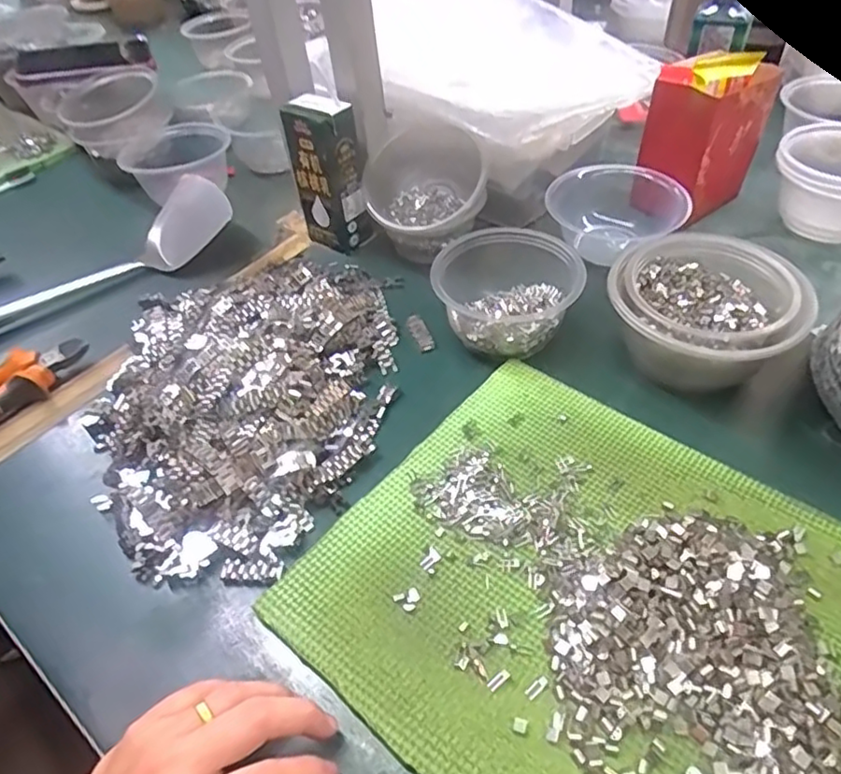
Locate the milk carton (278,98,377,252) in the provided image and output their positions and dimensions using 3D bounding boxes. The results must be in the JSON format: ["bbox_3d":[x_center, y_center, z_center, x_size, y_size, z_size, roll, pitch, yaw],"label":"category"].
[{"bbox_3d":[-0.085,-0.197,0.585,0.069,0.127,0.047,27,55,28],"label":"milk carton"}]

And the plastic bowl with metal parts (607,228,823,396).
[{"bbox_3d":[0.212,-0.056,0.474,0.126,0.077,0.120,-3,46,3],"label":"plastic bowl with metal parts"}]

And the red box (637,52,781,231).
[{"bbox_3d":[0.265,-0.234,0.592,0.105,0.134,0.070,-32,51,-22],"label":"red box"}]

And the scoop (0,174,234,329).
[{"bbox_3d":[-0.315,-0.103,0.598,0.054,0.065,0.304,30,56,30],"label":"scoop"}]

